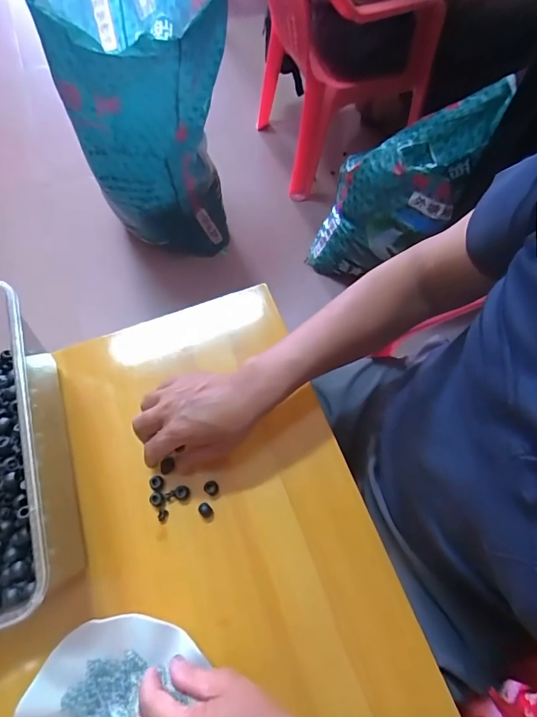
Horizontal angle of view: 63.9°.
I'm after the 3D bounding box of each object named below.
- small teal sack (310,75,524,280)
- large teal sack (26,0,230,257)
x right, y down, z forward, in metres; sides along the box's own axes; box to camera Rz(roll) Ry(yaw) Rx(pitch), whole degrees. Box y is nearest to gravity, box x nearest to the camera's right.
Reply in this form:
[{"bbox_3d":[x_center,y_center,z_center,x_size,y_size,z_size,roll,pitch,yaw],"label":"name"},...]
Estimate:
[{"bbox_3d":[0.286,-0.354,0.980,0.176,0.553,0.220,3,61,-35],"label":"small teal sack"},{"bbox_3d":[-0.218,-0.533,0.992,0.301,0.623,0.348,-1,66,1],"label":"large teal sack"}]

